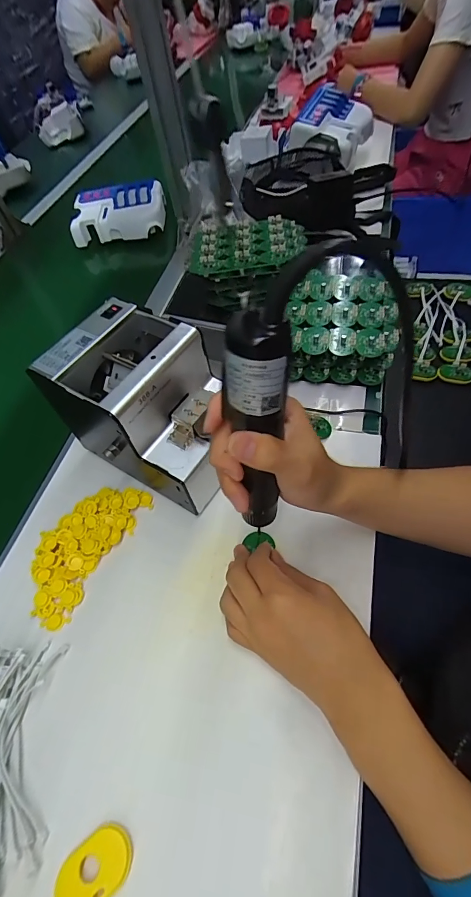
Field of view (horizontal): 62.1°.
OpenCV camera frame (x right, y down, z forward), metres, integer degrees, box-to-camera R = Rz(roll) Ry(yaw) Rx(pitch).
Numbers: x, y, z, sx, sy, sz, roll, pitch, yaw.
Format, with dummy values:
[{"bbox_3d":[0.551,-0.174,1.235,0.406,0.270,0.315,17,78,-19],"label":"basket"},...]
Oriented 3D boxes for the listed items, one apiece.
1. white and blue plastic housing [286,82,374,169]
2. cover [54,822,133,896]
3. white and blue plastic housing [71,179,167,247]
[{"bbox_3d":[0.219,-0.712,0.862,0.139,0.096,0.223,25,58,20],"label":"white and blue plastic housing"},{"bbox_3d":[-0.101,0.300,0.278,0.053,0.010,0.037,-33,58,-20],"label":"cover"},{"bbox_3d":[-0.236,-0.484,0.793,0.187,0.070,0.114,-8,53,-3],"label":"white and blue plastic housing"}]

